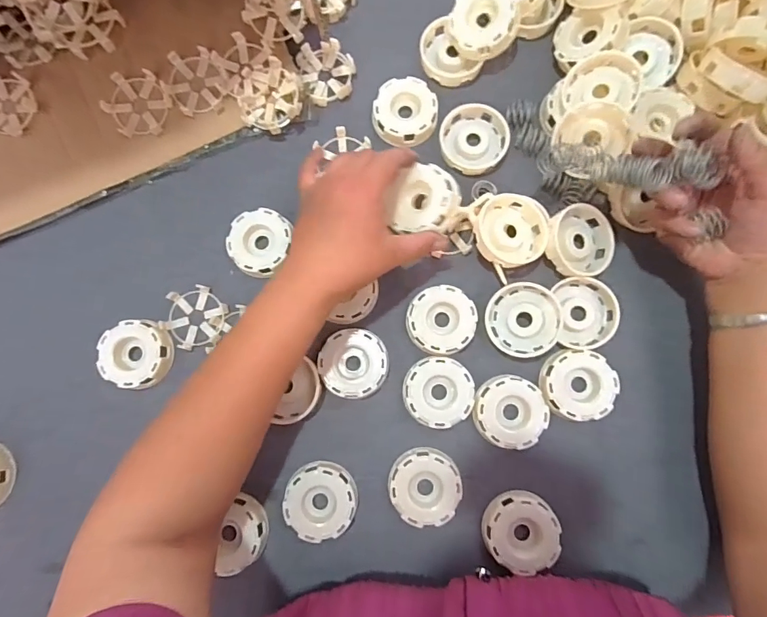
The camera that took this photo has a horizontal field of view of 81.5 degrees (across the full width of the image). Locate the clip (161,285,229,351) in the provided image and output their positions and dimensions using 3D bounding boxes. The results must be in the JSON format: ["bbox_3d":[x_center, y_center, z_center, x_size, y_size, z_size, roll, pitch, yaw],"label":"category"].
[{"bbox_3d":[-0.186,0.009,0.442,0.059,0.013,0.063,16,83,4],"label":"clip"}]

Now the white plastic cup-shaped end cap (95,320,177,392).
[{"bbox_3d":[-0.240,0.044,0.431,0.063,0.018,0.064,-3,82,2],"label":"white plastic cup-shaped end cap"}]

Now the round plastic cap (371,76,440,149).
[{"bbox_3d":[0.022,-0.201,0.456,0.064,0.016,0.065,0,82,2],"label":"round plastic cap"}]

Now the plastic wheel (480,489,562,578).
[{"bbox_3d":[0.124,0.199,0.400,0.064,0.026,0.063,0,82,2],"label":"plastic wheel"}]

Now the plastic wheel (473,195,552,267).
[{"bbox_3d":[0.120,-0.074,0.420,0.067,0.022,0.068,0,86,0],"label":"plastic wheel"}]

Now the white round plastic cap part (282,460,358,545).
[{"bbox_3d":[-0.057,0.176,0.407,0.064,0.020,0.064,11,83,4],"label":"white round plastic cap part"}]

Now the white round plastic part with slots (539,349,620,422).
[{"bbox_3d":[0.180,0.071,0.411,0.063,0.019,0.062,0,82,2],"label":"white round plastic part with slots"}]

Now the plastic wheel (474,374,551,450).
[{"bbox_3d":[0.117,0.095,0.413,0.064,0.020,0.063,0,82,2],"label":"plastic wheel"}]

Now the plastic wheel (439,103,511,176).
[{"bbox_3d":[0.091,-0.174,0.452,0.067,0.015,0.069,0,82,2],"label":"plastic wheel"}]

